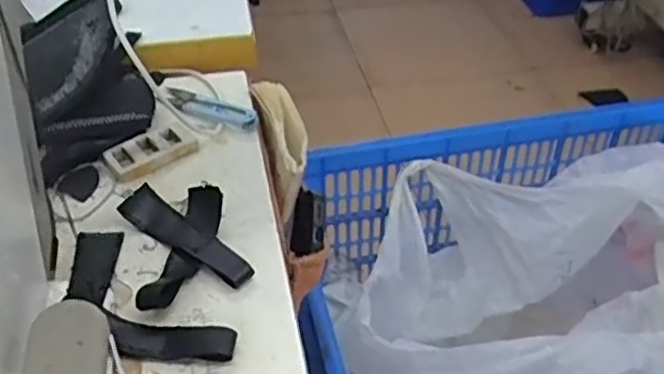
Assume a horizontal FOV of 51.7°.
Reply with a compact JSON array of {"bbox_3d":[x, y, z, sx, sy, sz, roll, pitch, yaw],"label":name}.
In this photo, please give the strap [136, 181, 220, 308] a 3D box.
[{"bbox_3d":[-0.098,0.040,0.461,0.029,0.025,0.107,12,42,4],"label":"strap"}]

